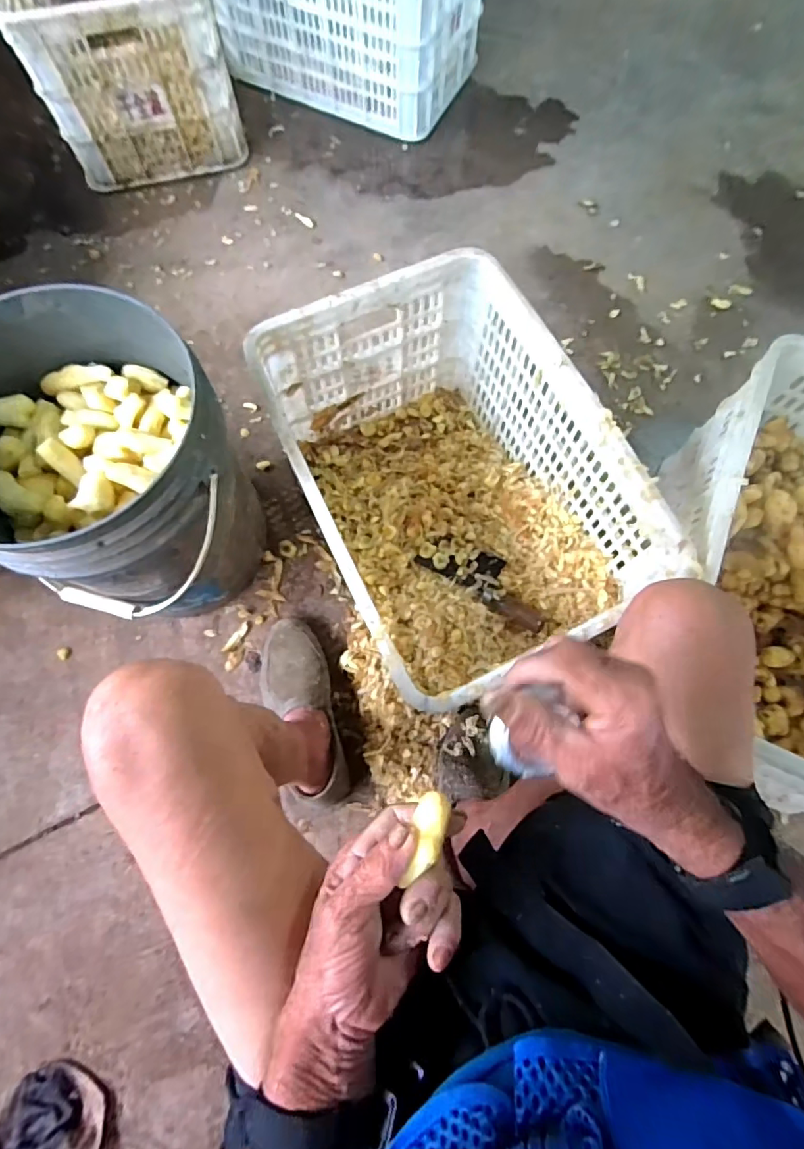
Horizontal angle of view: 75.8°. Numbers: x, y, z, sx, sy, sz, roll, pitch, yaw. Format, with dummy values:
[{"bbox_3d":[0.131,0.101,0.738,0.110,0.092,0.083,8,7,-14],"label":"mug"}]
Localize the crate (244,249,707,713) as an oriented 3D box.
[{"bbox_3d":[0.065,-0.112,0.728,0.354,0.287,0.514,-23,72,-5],"label":"crate"}]

